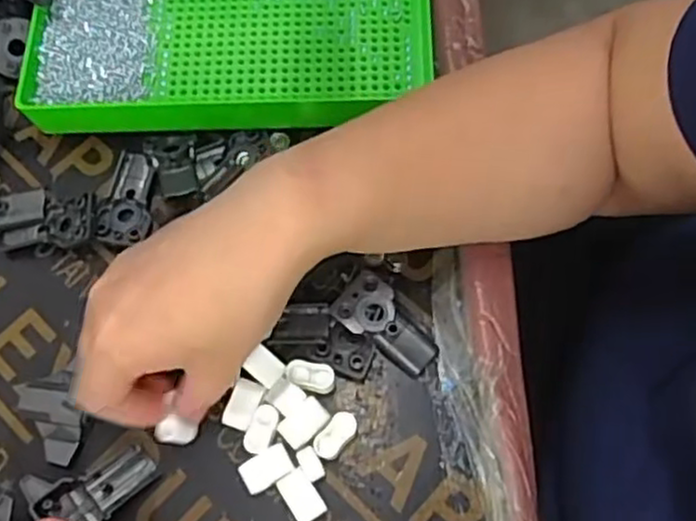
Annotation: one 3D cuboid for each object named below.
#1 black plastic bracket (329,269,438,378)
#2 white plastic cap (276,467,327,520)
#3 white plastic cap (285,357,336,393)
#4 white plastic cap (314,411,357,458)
[{"bbox_3d":[0.021,0.036,0.400,0.063,0.013,0.033,45,75,2],"label":"black plastic bracket"},{"bbox_3d":[-0.024,0.121,0.373,0.015,0.006,0.026,-35,72,-9],"label":"white plastic cap"},{"bbox_3d":[-0.020,0.063,0.394,0.026,0.007,0.014,10,71,7],"label":"white plastic cap"},{"bbox_3d":[-0.007,0.092,0.382,0.014,0.009,0.026,38,76,15],"label":"white plastic cap"}]

